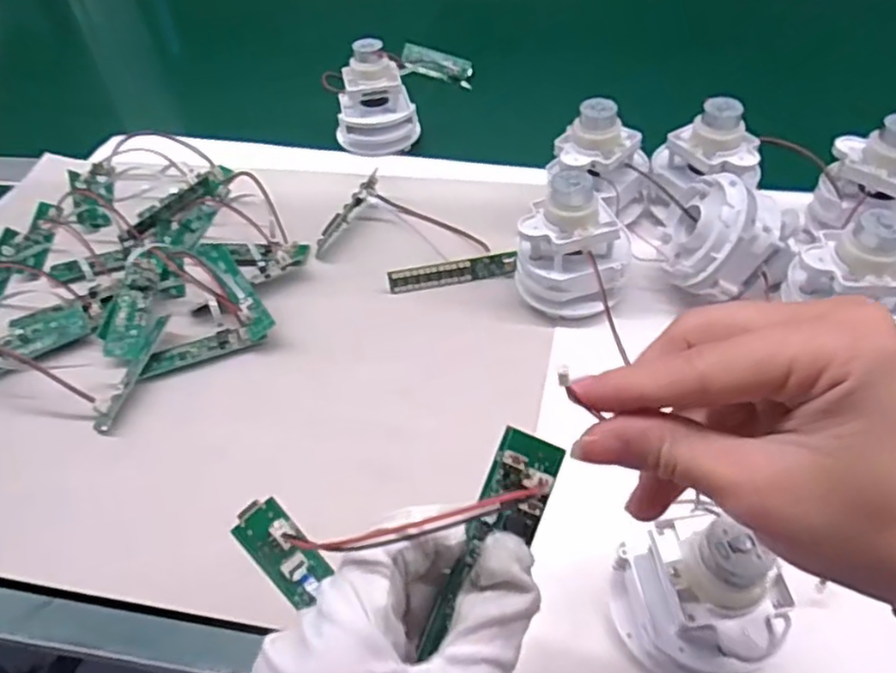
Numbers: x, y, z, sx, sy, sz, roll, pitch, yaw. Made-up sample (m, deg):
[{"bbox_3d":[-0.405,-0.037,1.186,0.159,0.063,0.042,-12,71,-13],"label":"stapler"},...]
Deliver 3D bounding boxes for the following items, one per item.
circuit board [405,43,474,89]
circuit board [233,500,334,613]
[{"bbox_3d":[-0.011,-0.270,0.679,0.083,0.025,0.010,26,14,22],"label":"circuit board"},{"bbox_3d":[-0.055,0.070,0.226,0.017,0.008,0.035,-41,97,-27],"label":"circuit board"}]

